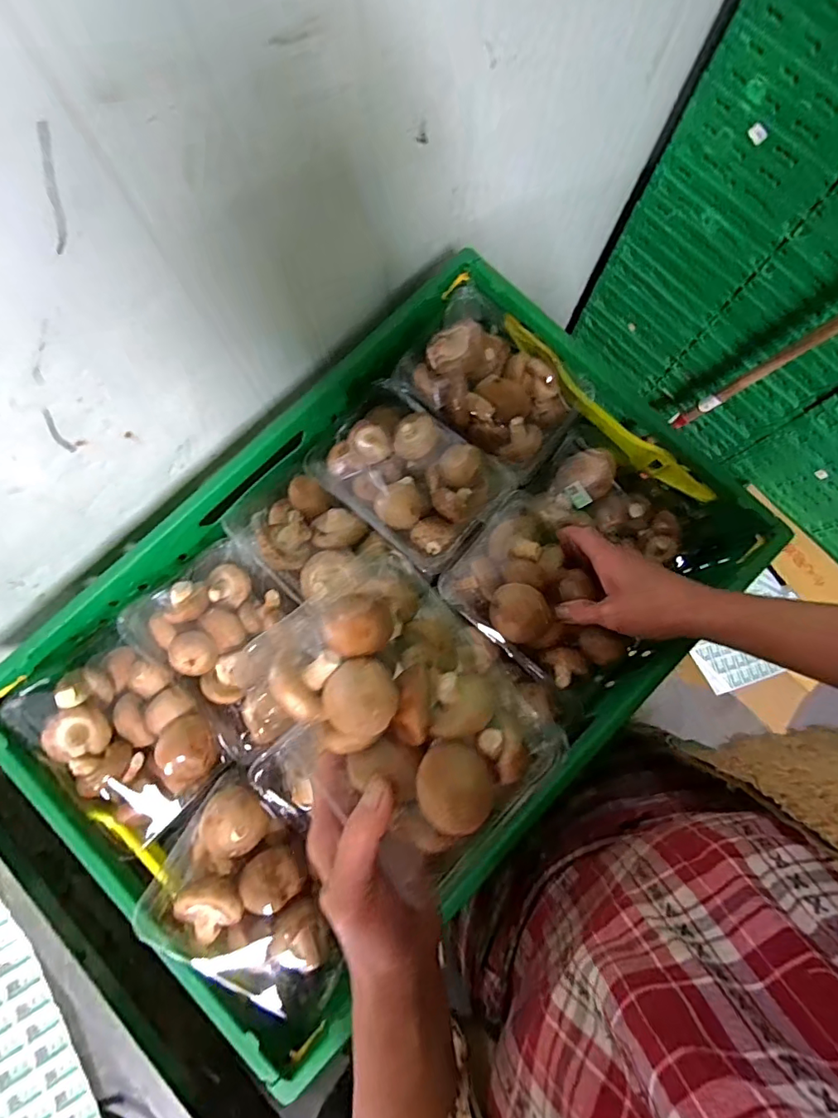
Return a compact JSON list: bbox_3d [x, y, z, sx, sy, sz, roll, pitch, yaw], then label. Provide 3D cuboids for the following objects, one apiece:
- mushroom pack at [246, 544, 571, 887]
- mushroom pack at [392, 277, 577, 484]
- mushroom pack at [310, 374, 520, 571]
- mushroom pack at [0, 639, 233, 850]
[{"bbox_3d":[-0.004,0.081,0.288,0.111,0.039,0.161,-37,81,-6],"label":"mushroom pack"},{"bbox_3d":[0.069,-0.169,0.479,0.166,0.046,0.115,40,82,7],"label":"mushroom pack"},{"bbox_3d":[-0.011,-0.083,0.467,0.175,0.046,0.122,41,82,7],"label":"mushroom pack"},{"bbox_3d":[-0.253,0.149,0.427,0.115,0.054,0.172,-39,82,-6],"label":"mushroom pack"}]

